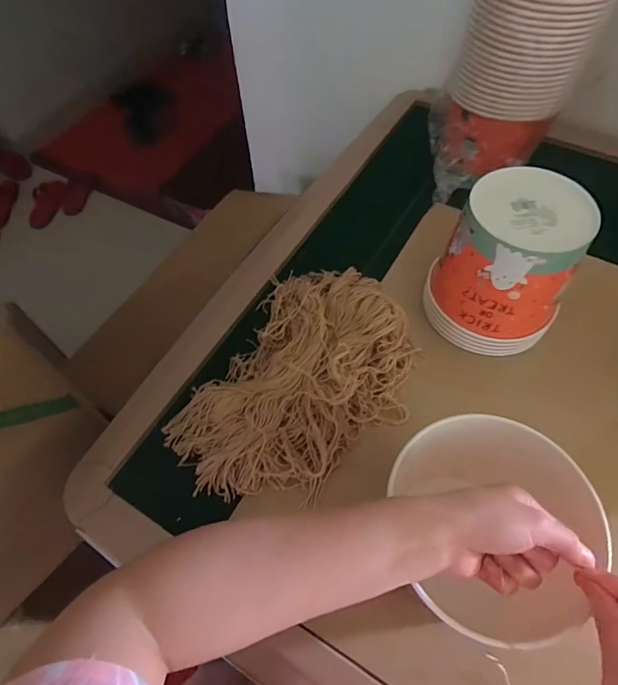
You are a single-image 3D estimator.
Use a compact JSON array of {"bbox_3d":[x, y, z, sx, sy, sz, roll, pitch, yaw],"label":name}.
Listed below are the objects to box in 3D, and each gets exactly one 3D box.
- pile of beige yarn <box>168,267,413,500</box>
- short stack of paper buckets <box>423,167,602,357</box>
[{"bbox_3d":[-0.002,0.035,0.521,0.225,0.069,0.317,26,63,16],"label":"pile of beige yarn"},{"bbox_3d":[0.235,-0.088,0.526,0.142,0.162,0.140,30,64,18],"label":"short stack of paper buckets"}]

